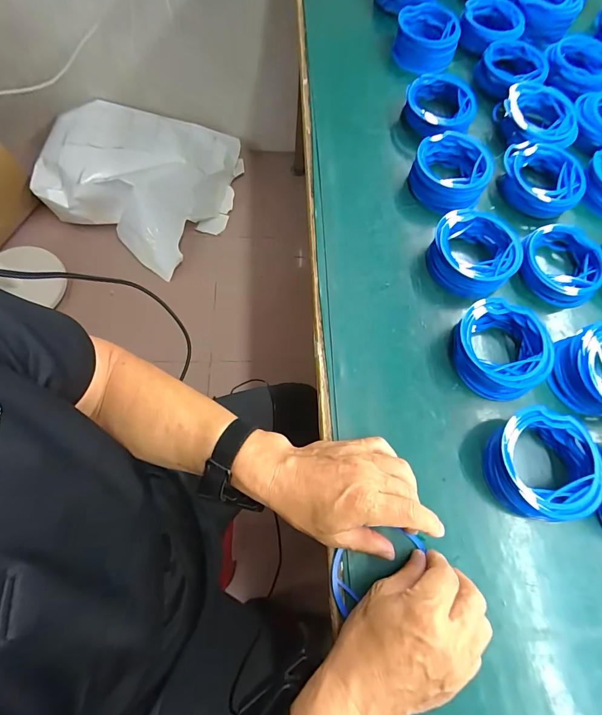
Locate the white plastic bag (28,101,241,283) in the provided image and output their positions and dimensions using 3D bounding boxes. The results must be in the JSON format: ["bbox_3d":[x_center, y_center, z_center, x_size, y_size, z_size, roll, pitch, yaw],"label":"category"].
[{"bbox_3d":[-0.570,-0.678,1.328,0.617,0.221,0.586,27,73,7],"label":"white plastic bag"}]

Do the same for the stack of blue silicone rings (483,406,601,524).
[{"bbox_3d":[0.236,0.104,0.355,0.104,0.036,0.100,-31,75,-11],"label":"stack of blue silicone rings"}]

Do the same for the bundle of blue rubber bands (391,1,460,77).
[{"bbox_3d":[0.203,-0.516,0.590,0.100,0.063,0.075,17,72,4],"label":"bundle of blue rubber bands"}]

